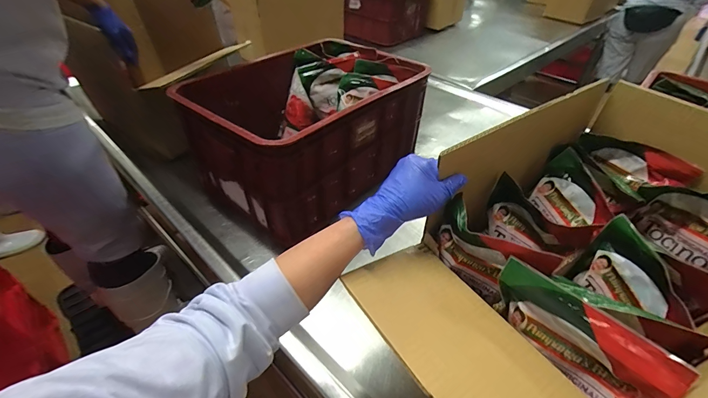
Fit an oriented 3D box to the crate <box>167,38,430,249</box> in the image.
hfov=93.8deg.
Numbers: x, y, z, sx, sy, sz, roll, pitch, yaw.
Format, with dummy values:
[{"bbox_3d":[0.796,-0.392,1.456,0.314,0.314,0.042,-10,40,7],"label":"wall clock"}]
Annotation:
[{"bbox_3d":[-0.112,-0.186,0.820,0.370,0.237,0.492,31,49,29],"label":"crate"}]

